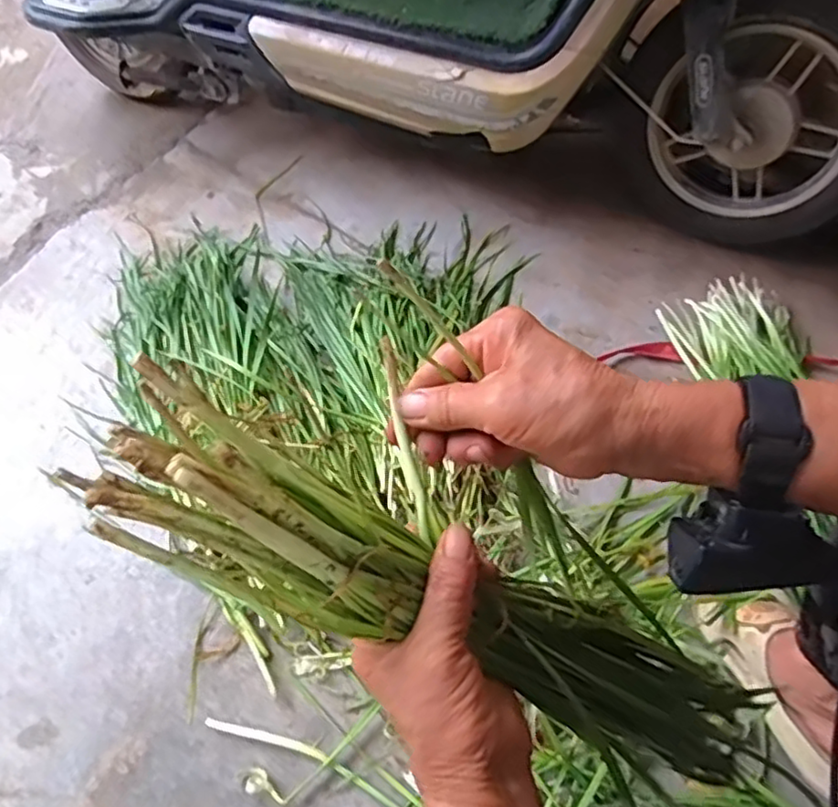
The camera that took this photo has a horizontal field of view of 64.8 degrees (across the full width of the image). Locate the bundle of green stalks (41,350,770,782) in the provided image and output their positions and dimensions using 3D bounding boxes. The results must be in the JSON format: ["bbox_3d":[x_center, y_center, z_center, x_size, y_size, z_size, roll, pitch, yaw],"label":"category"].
[{"bbox_3d":[0.031,0.112,0.338,0.398,0.055,0.073,32,59,-22],"label":"bundle of green stalks"}]

